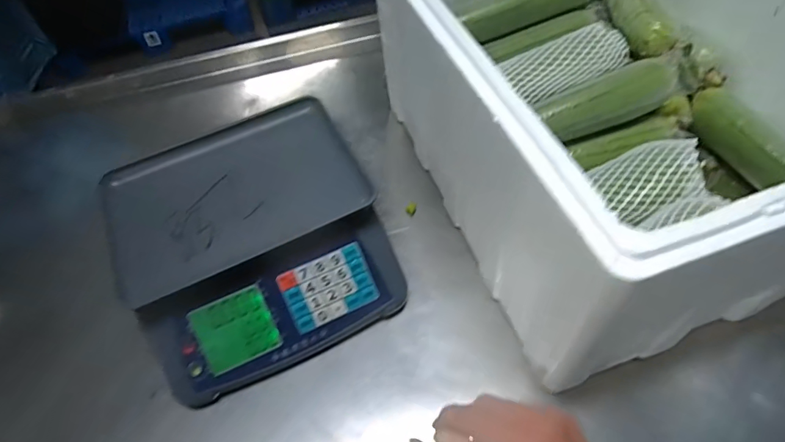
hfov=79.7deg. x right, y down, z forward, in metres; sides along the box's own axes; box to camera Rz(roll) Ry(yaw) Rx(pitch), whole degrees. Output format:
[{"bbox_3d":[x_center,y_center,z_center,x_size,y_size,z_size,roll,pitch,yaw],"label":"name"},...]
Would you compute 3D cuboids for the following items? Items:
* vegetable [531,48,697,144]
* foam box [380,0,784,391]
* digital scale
[{"bbox_3d":[0.294,-0.165,0.608,0.223,0.054,0.058,-20,56,-10],"label":"vegetable"},{"bbox_3d":[0.273,-0.156,0.638,0.429,0.312,0.577,-18,56,-9],"label":"foam box"},{"bbox_3d":[-0.184,0.023,0.646,0.313,0.137,0.317,-25,57,-13],"label":"digital scale"}]

